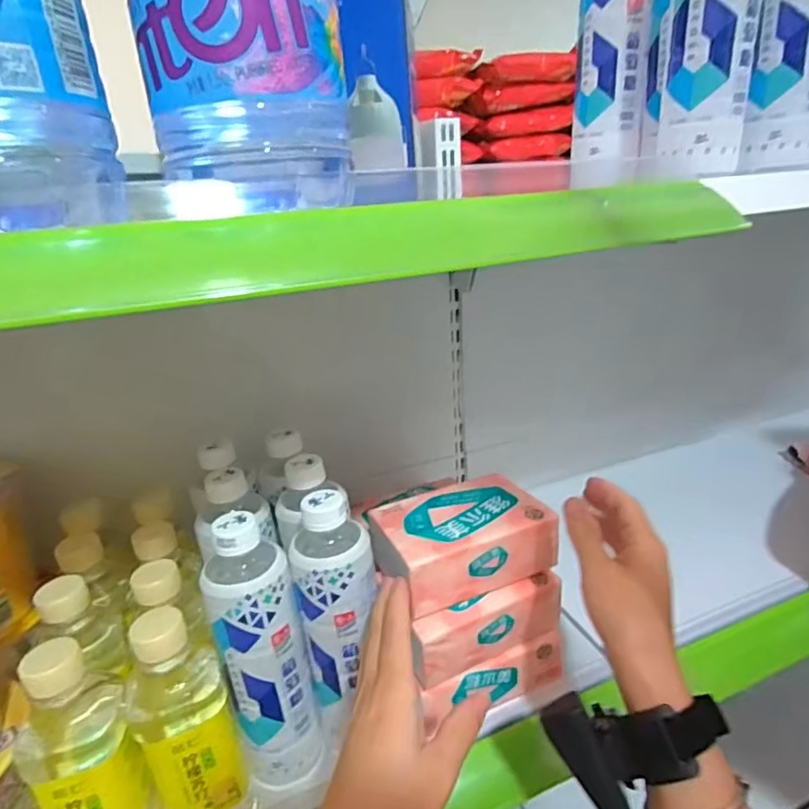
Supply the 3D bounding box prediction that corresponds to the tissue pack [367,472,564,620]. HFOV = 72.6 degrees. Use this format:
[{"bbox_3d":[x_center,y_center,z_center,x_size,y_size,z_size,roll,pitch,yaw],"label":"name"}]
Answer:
[{"bbox_3d":[0.040,0.110,0.462,0.143,0.048,0.093,-13,23,-20],"label":"tissue pack"}]

